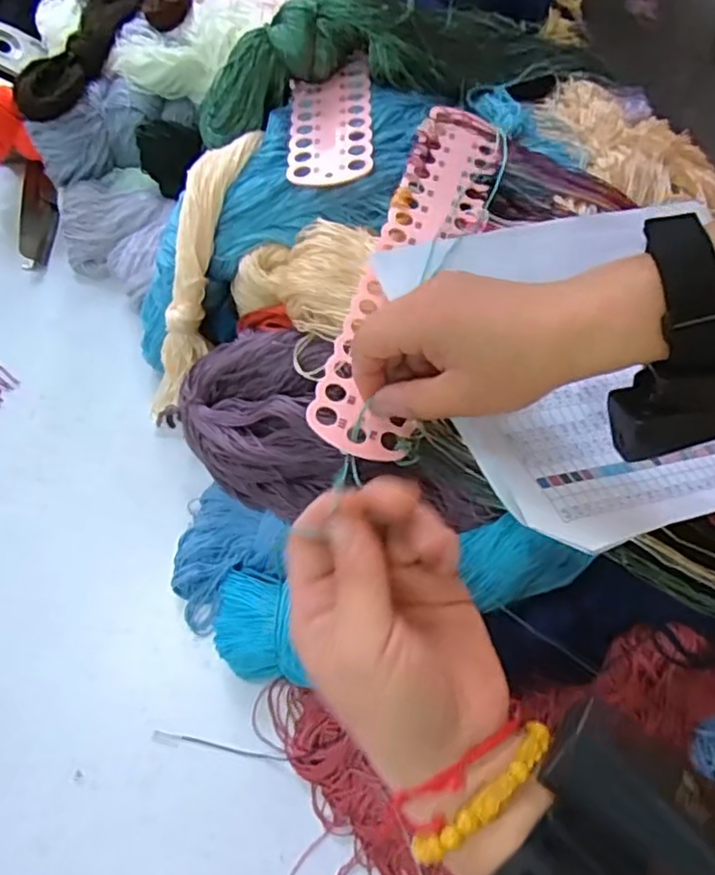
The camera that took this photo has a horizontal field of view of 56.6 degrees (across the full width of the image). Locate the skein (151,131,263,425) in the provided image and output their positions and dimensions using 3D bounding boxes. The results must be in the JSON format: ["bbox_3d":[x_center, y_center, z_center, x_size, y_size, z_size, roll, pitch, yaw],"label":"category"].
[{"bbox_3d":[-0.112,-0.114,0.476,0.041,0.062,0.215,19,105,7],"label":"skein"}]

